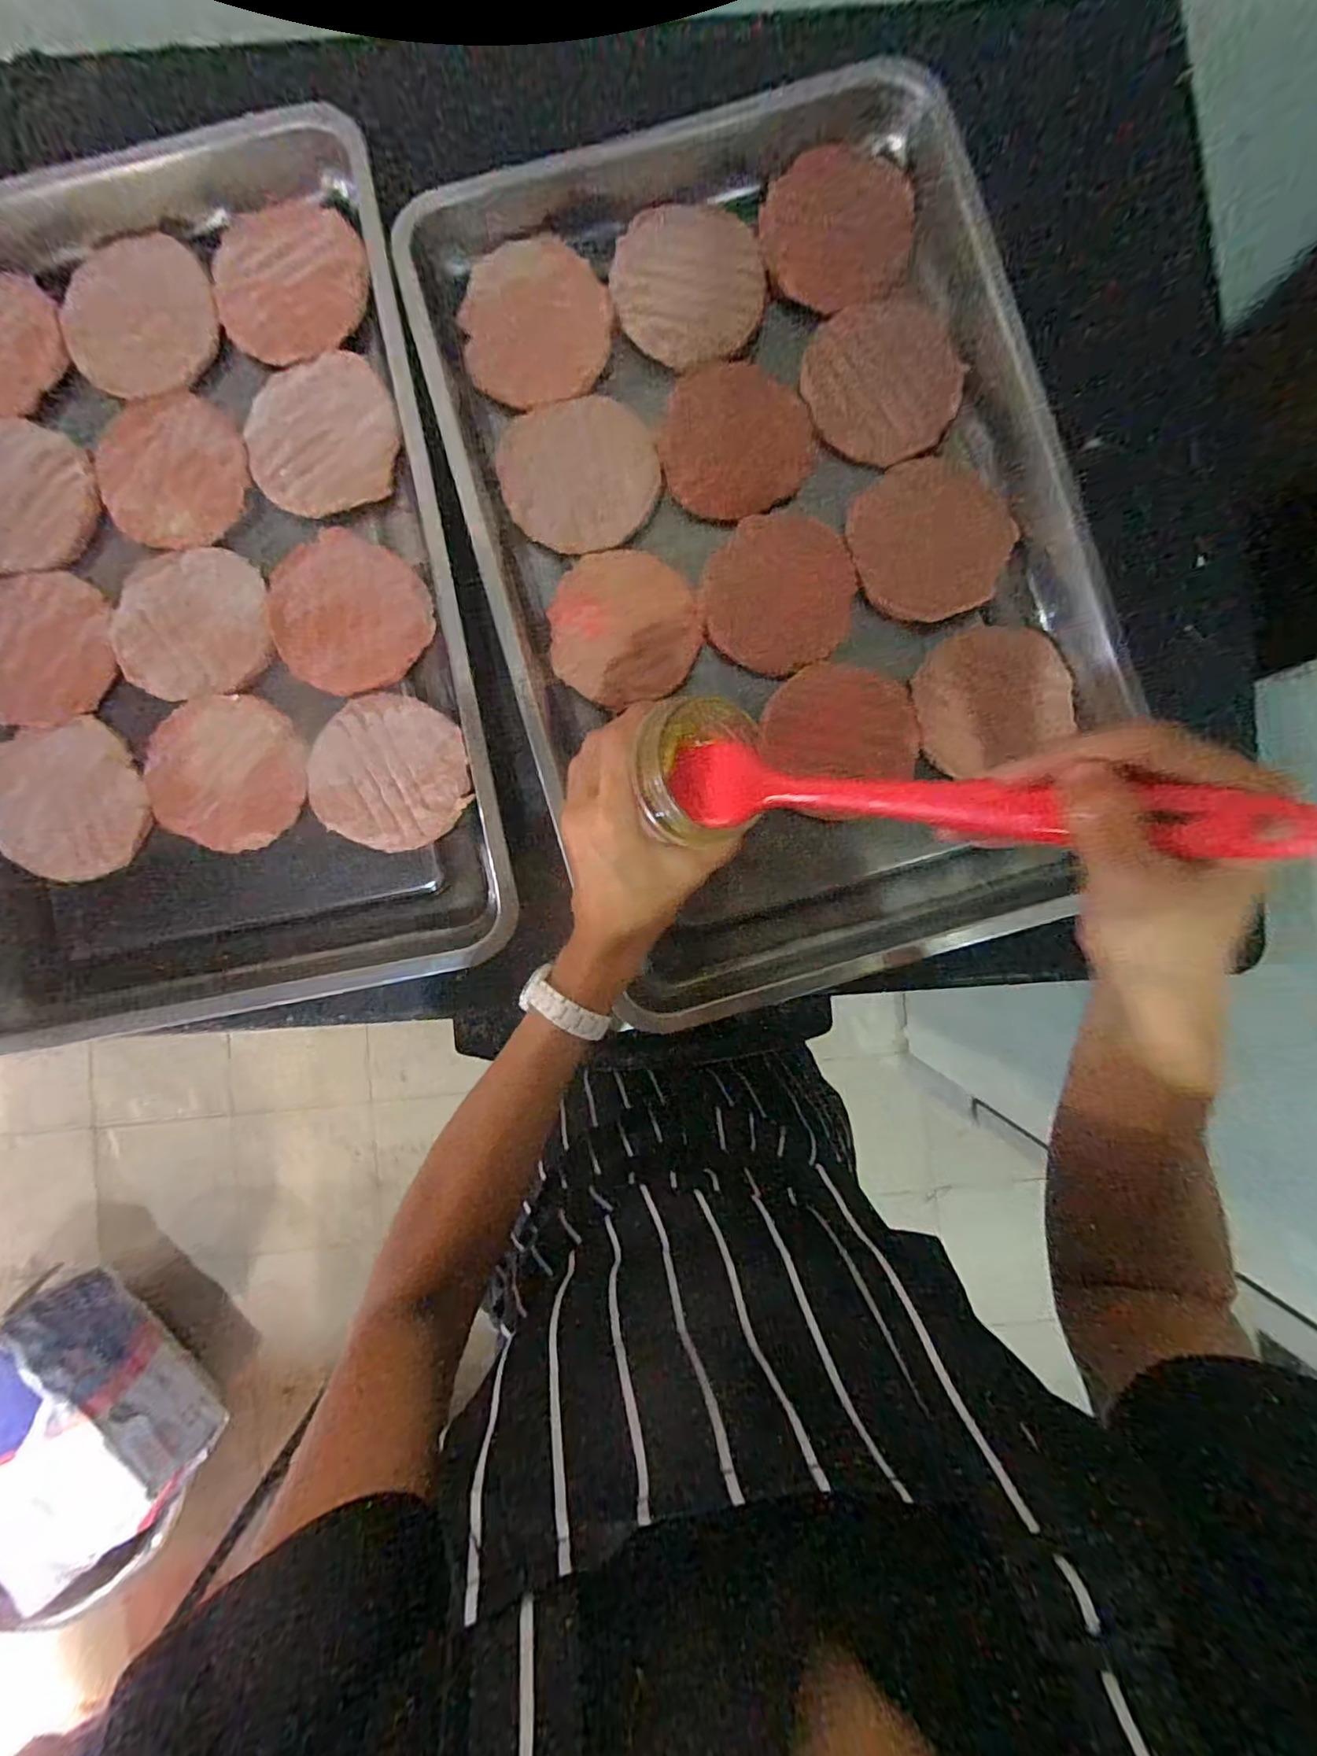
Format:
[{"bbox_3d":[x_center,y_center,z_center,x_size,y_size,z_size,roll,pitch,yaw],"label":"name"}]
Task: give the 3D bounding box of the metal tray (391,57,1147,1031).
[{"bbox_3d":[0.079,-0.229,0.428,0.387,0.039,0.605,-16,89,1],"label":"metal tray"}]

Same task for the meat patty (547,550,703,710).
[{"bbox_3d":[-0.027,-0.181,0.442,0.108,0.013,0.106,0,88,-1],"label":"meat patty"}]

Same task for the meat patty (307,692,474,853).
[{"bbox_3d":[-0.194,-0.076,0.440,0.113,0.010,0.109,-9,88,-1],"label":"meat patty"}]

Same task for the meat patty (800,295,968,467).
[{"bbox_3d":[0.161,-0.359,0.441,0.105,0.014,0.113,0,88,-1],"label":"meat patty"}]

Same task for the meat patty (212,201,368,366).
[{"bbox_3d":[-0.266,-0.430,0.444,0.107,0.006,0.101,0,88,-1],"label":"meat patty"}]

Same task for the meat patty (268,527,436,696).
[{"bbox_3d":[-0.228,-0.192,0.443,0.115,0.013,0.105,0,88,-1],"label":"meat patty"}]

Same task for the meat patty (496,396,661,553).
[{"bbox_3d":[-0.058,-0.295,0.443,0.112,0.010,0.111,0,88,-1],"label":"meat patty"}]

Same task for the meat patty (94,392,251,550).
[{"bbox_3d":[-0.358,-0.300,0.449,0.114,0.012,0.105,0,88,-1],"label":"meat patty"}]

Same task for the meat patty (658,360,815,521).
[{"bbox_3d":[0.056,-0.322,0.445,0.108,0.005,0.109,-16,89,-1],"label":"meat patty"}]

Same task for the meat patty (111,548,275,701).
[{"bbox_3d":[-0.339,-0.186,0.444,0.111,0.017,0.107,-11,89,-1],"label":"meat patty"}]

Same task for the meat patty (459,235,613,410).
[{"bbox_3d":[-0.088,-0.403,0.444,0.105,0.004,0.112,0,93,-3],"label":"meat patty"}]

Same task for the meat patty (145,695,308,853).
[{"bbox_3d":[-0.312,-0.075,0.439,0.109,0.008,0.106,0,88,-1],"label":"meat patty"}]

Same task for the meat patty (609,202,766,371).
[{"bbox_3d":[0.023,-0.434,0.446,0.110,0.004,0.108,0,88,-1],"label":"meat patty"}]

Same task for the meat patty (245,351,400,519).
[{"bbox_3d":[-0.245,-0.322,0.444,0.108,0.009,0.106,0,88,-1],"label":"meat patty"}]

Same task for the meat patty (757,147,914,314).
[{"bbox_3d":[0.129,-0.469,0.439,0.102,0.012,0.106,-17,89,-1],"label":"meat patty"}]

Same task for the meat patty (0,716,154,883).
[{"bbox_3d":[-0.425,-0.054,0.439,0.109,0.013,0.111,0,88,-1],"label":"meat patty"}]

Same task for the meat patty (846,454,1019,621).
[{"bbox_3d":[0.197,-0.245,0.441,0.109,0.017,0.112,-19,89,-1],"label":"meat patty"}]

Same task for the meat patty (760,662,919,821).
[{"bbox_3d":[0.129,-0.098,0.436,0.110,0.015,0.109,0,88,-1],"label":"meat patty"}]

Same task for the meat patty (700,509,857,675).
[{"bbox_3d":[0.089,-0.208,0.444,0.107,0.015,0.115,0,88,-1],"label":"meat patty"}]

